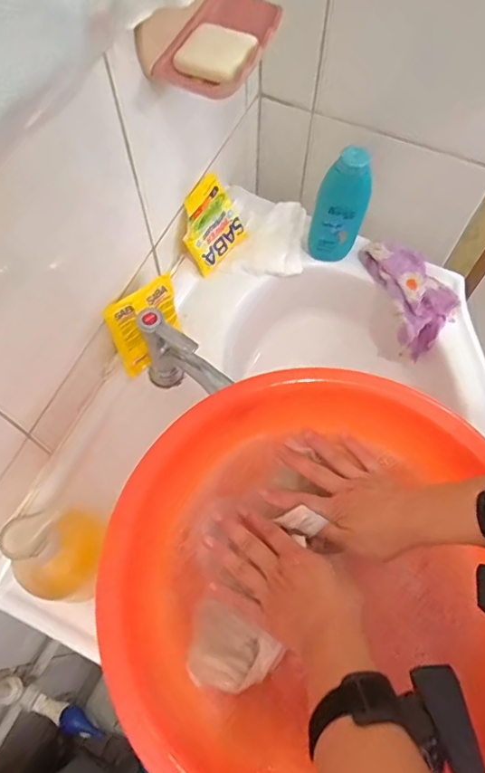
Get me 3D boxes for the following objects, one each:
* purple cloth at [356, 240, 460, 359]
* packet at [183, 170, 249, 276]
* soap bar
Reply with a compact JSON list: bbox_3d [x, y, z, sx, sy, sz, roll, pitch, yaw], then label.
[{"bbox_3d":[0.218,-0.120,0.673,0.077,0.060,0.148,-24,69,-10],"label":"purple cloth"},{"bbox_3d":[-0.041,-0.202,0.643,0.009,0.095,0.084,21,65,46],"label":"packet"},{"bbox_3d":[-0.021,-0.293,0.451,0.059,0.014,0.058,28,69,12],"label":"soap bar"}]

